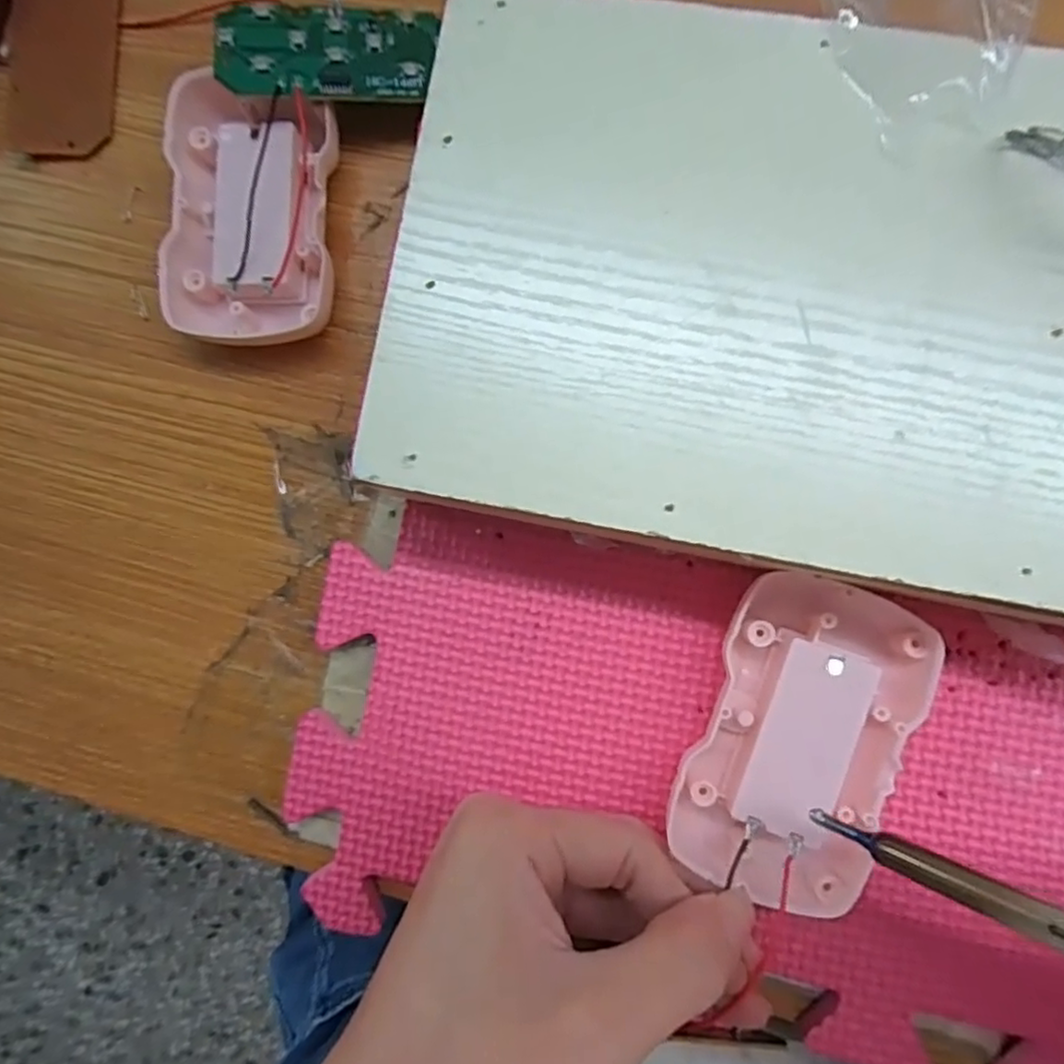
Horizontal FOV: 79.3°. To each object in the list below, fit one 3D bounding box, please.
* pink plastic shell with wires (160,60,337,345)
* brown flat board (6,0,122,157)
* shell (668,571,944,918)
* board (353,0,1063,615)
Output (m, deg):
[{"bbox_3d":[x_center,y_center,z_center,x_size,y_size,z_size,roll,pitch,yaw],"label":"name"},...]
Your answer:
[{"bbox_3d":[-0.092,-0.105,0.212,0.054,0.023,0.080,2,87,5],"label":"pink plastic shell with wires"},{"bbox_3d":[-0.168,-0.173,0.231,0.040,0.004,0.074,6,89,3],"label":"brown flat board"},{"bbox_3d":[0.078,0.058,0.183,0.049,0.015,0.088,22,89,6],"label":"shell"},{"bbox_3d":[0.096,-0.053,0.152,0.260,0.005,0.130,11,88,5],"label":"board"}]

